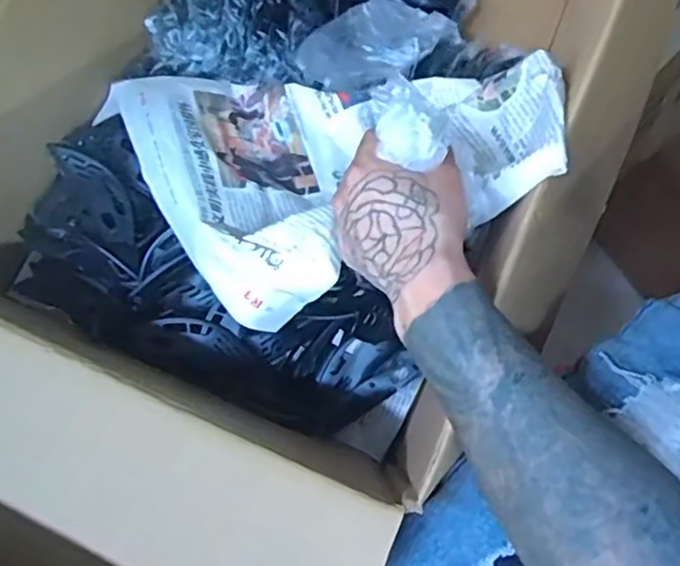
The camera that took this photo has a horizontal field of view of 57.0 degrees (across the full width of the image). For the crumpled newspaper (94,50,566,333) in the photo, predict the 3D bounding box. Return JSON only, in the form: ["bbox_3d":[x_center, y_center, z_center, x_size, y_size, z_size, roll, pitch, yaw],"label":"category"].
[{"bbox_3d":[-0.007,-0.117,0.460,0.279,0.136,0.230,-25,81,-5],"label":"crumpled newspaper"}]

